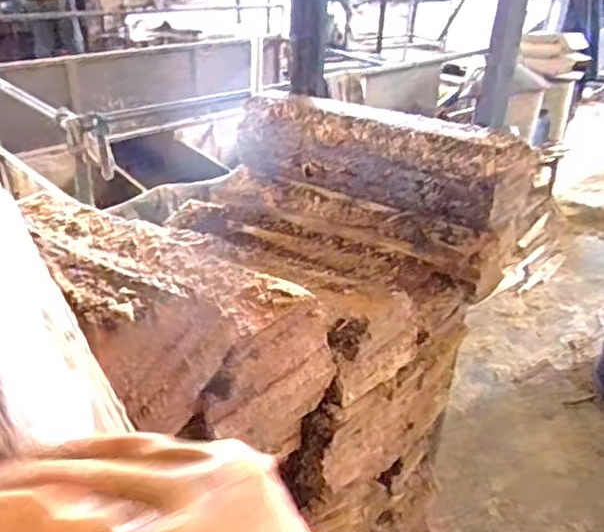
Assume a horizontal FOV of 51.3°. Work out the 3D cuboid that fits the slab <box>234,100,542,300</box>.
[{"bbox_3d":[0.110,-0.151,1.043,0.503,0.199,0.126,24,36,35],"label":"slab"}]

